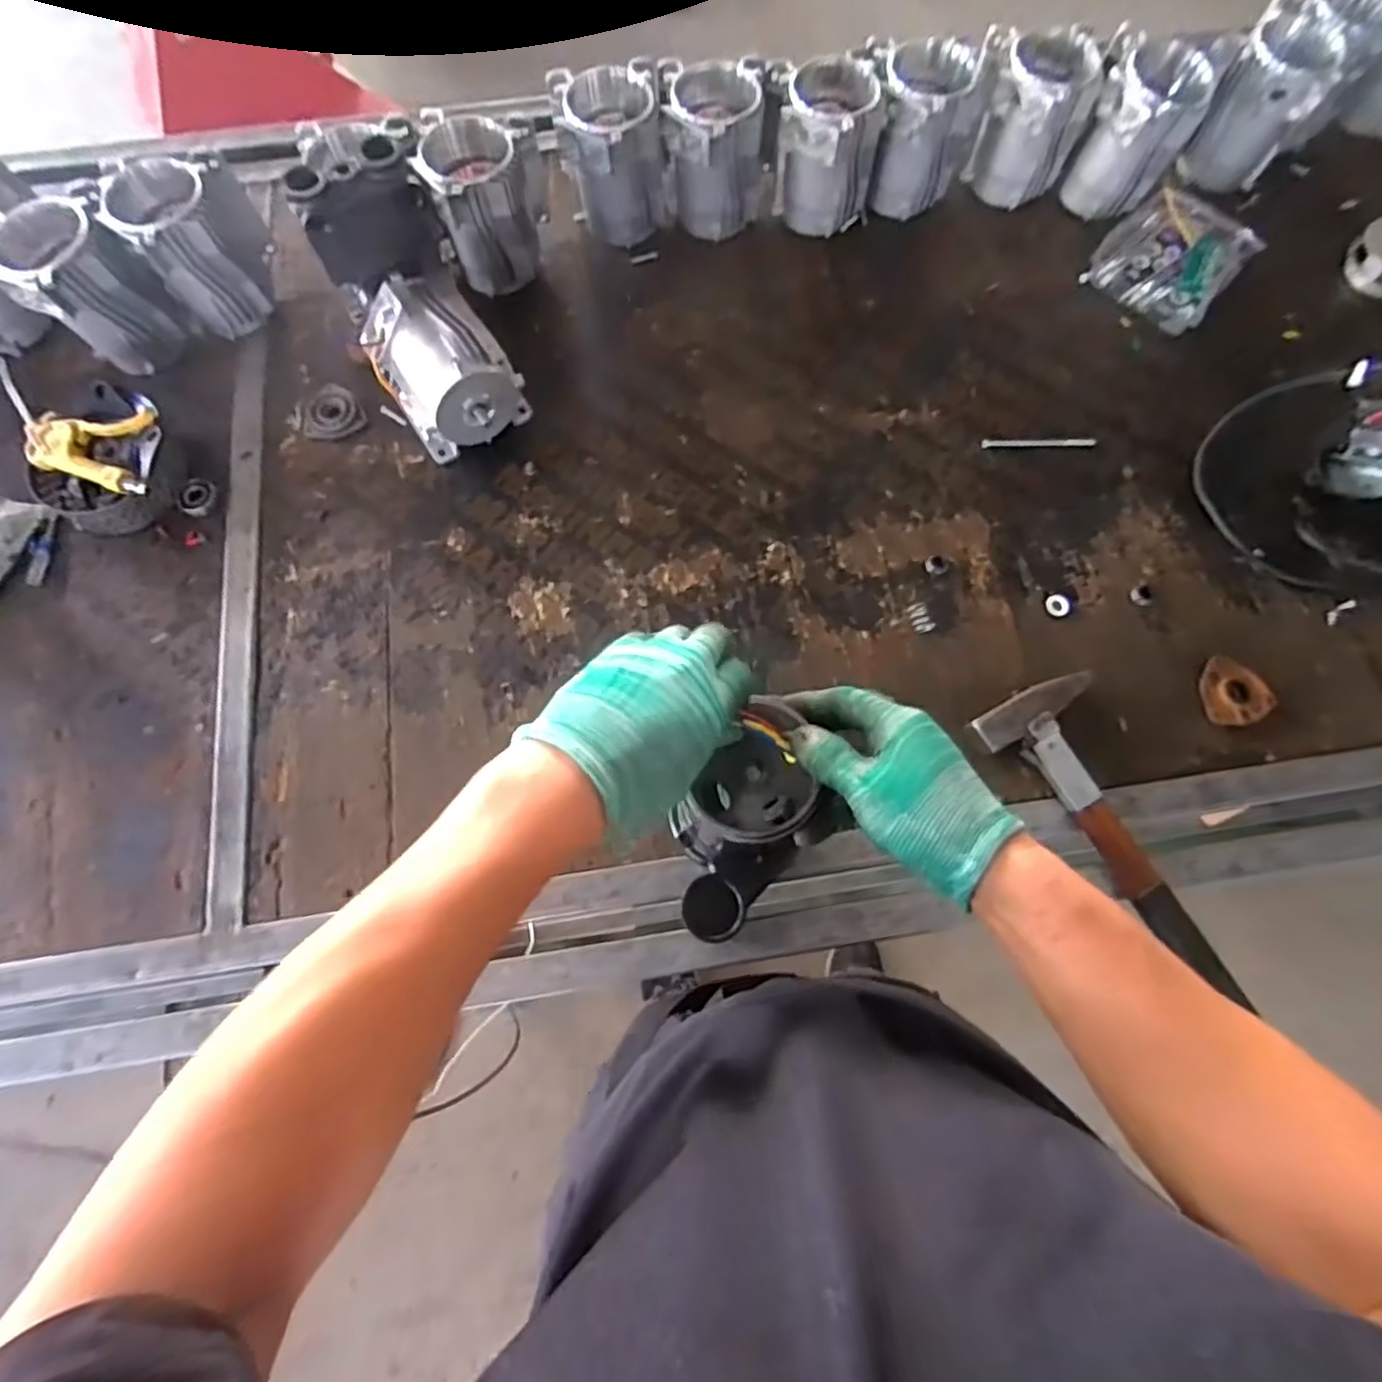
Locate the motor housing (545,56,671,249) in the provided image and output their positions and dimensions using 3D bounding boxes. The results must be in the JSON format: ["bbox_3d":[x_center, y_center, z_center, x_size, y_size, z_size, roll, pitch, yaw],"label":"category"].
[{"bbox_3d":[-0.089,-0.617,0.800,0.121,0.142,0.113,-9,73,-3],"label":"motor housing"}]

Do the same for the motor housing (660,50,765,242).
[{"bbox_3d":[0.028,-0.623,0.804,0.114,0.143,0.105,-5,73,-2],"label":"motor housing"}]

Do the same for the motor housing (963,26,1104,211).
[{"bbox_3d":[0.399,-0.665,0.807,0.111,0.143,0.094,23,74,6],"label":"motor housing"}]

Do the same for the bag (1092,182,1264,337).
[{"bbox_3d":[0.587,-0.529,0.836,0.147,0.036,0.175,41,77,11],"label":"bag"}]

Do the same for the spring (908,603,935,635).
[{"bbox_3d":[0.232,-0.073,0.694,0.017,0.014,0.031,-26,75,-8],"label":"spring"}]

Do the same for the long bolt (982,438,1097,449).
[{"bbox_3d":[0.395,-0.282,0.778,0.131,0.006,0.012,-3,73,-2],"label":"long bolt"}]

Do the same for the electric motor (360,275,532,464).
[{"bbox_3d":[-0.256,-0.334,0.718,0.119,0.118,0.153,-35,76,-10],"label":"electric motor"}]

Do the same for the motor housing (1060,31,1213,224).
[{"bbox_3d":[0.526,-0.663,0.819,0.119,0.155,0.113,23,74,6],"label":"motor housing"}]

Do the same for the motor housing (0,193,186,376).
[{"bbox_3d":[-0.647,-0.439,0.745,0.122,0.138,0.112,-37,77,-11],"label":"motor housing"}]

